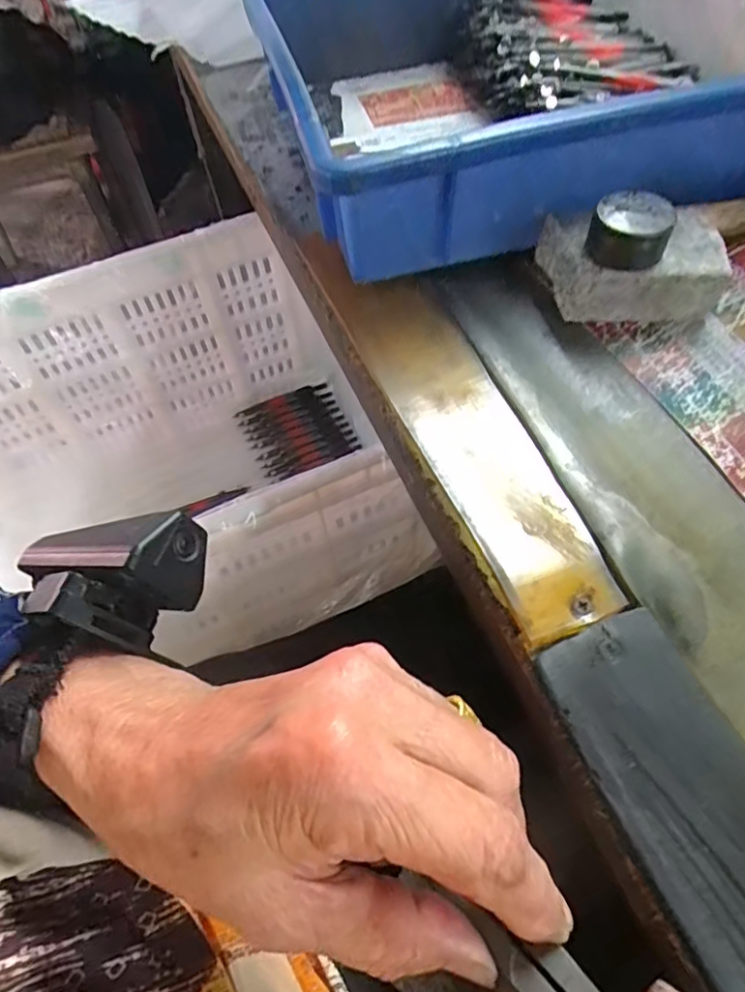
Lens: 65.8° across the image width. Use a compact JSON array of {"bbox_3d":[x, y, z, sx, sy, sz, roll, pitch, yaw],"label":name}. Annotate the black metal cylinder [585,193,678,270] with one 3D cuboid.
[{"bbox_3d":[0.127,-0.130,0.286,0.037,0.024,0.034,-2,58,3],"label":"black metal cylinder"}]

